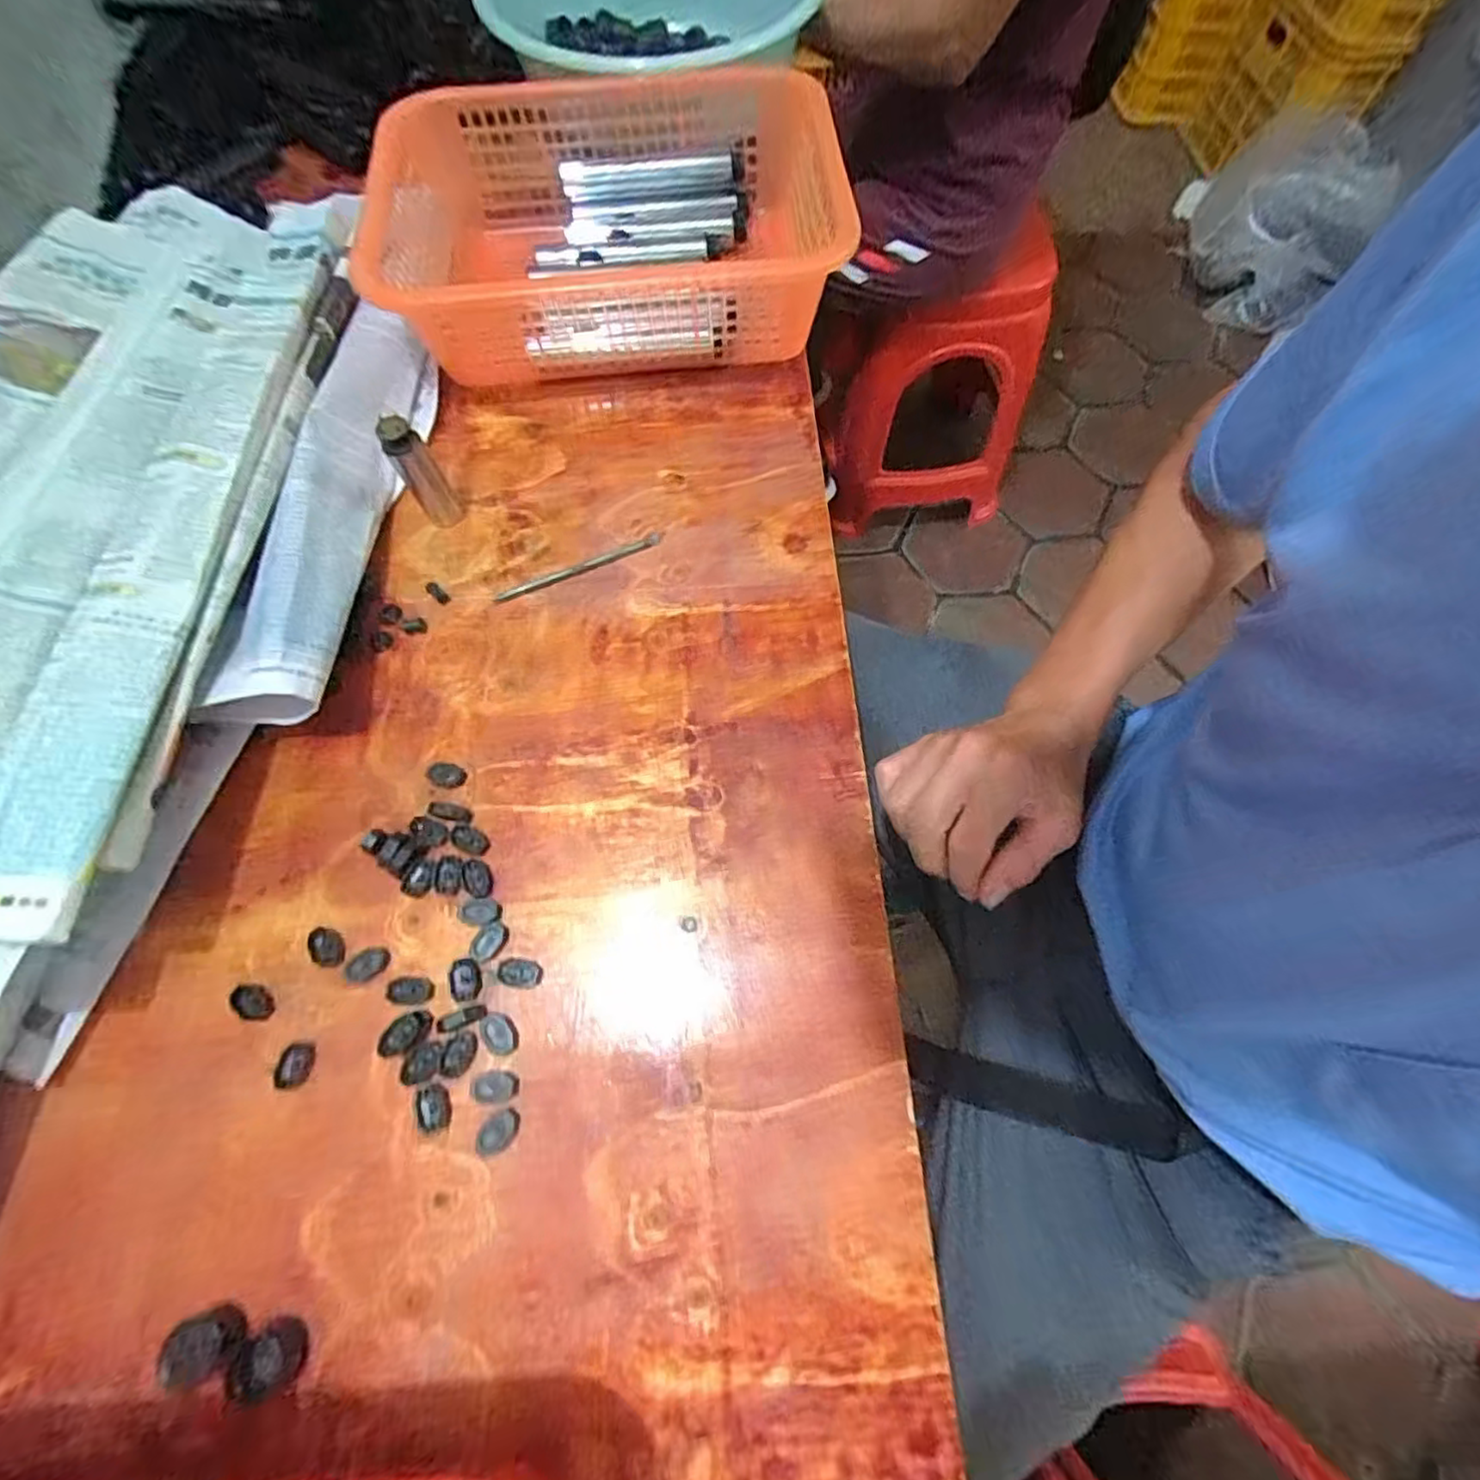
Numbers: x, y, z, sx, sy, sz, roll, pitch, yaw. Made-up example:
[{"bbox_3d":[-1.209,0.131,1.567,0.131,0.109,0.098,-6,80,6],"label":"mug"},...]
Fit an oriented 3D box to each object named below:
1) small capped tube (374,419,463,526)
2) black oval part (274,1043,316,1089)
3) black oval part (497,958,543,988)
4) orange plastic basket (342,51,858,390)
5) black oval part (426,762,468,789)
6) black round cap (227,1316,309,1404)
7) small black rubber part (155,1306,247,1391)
[{"bbox_3d":[-0.209,-0.177,0.426,0.019,0.079,0.026,32,72,13],"label":"small capped tube"},{"bbox_3d":[-0.226,0.165,0.328,0.015,0.007,0.020,8,69,4],"label":"black oval part"},{"bbox_3d":[-0.116,0.123,0.340,0.023,0.004,0.014,7,69,4],"label":"black oval part"},{"bbox_3d":[-0.101,-0.385,0.503,0.323,0.114,0.237,-6,68,-2],"label":"orange plastic basket"},{"bbox_3d":[-0.176,0.020,0.385,0.023,0.004,0.015,11,69,5],"label":"black oval part"},{"bbox_3d":[-0.208,0.272,0.284,0.026,0.008,0.028,0,68,1],"label":"black round cap"},{"bbox_3d":[-0.232,0.261,0.279,0.026,0.017,0.023,-29,71,-10],"label":"small black rubber part"}]

